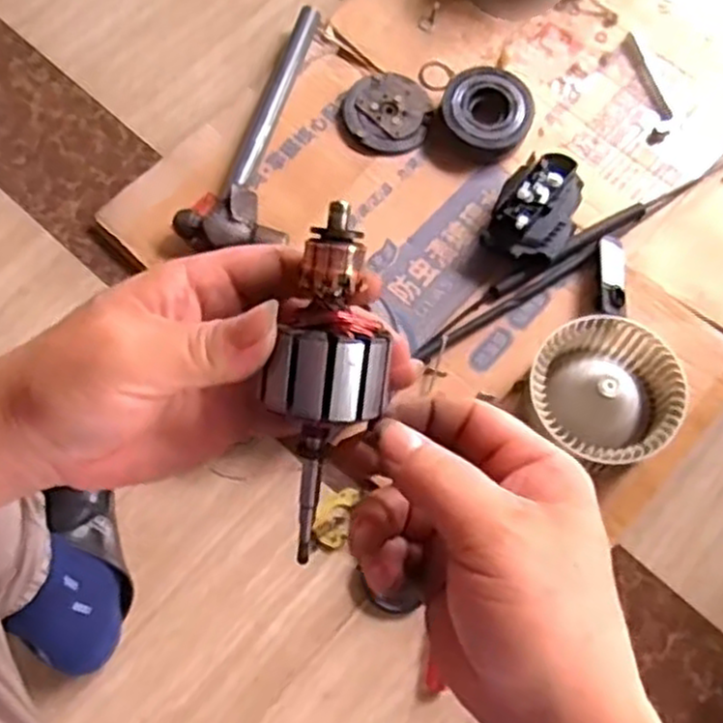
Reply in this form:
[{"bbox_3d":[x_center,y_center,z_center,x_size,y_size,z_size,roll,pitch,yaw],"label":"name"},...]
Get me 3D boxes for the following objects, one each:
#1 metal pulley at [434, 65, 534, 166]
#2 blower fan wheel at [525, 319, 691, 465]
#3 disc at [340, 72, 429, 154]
[{"bbox_3d":[0.145,-0.289,0.886,0.102,0.041,0.108,1,73,-2],"label":"metal pulley"},{"bbox_3d":[0.238,0.032,0.750,0.140,0.074,0.134,1,73,-2],"label":"blower fan wheel"},{"bbox_3d":[0.028,-0.297,0.895,0.095,0.013,0.106,7,73,-1],"label":"disc"}]

